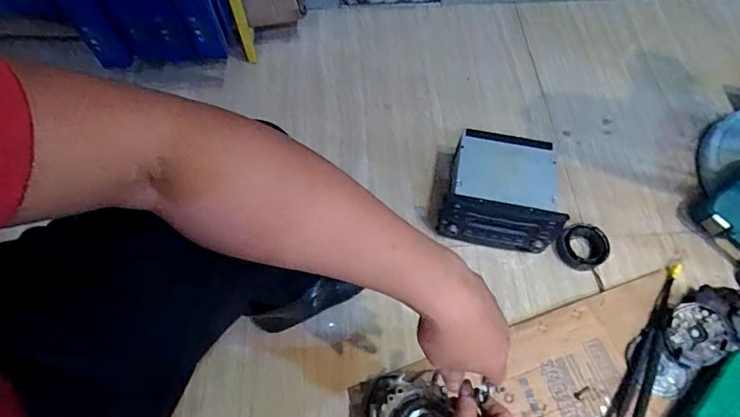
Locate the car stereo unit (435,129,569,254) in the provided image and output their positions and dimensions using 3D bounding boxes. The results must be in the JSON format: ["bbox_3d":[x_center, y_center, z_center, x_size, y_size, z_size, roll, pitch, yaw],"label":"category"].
[{"bbox_3d":[0.248,-0.033,0.861,0.209,0.135,0.195,11,64,5],"label":"car stereo unit"}]

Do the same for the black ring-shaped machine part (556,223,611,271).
[{"bbox_3d":[0.407,0.073,0.858,0.083,0.035,0.084,0,64,0],"label":"black ring-shaped machine part"}]

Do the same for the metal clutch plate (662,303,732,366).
[{"bbox_3d":[0.557,0.214,0.766,0.094,0.008,0.101,-2,77,10],"label":"metal clutch plate"}]

